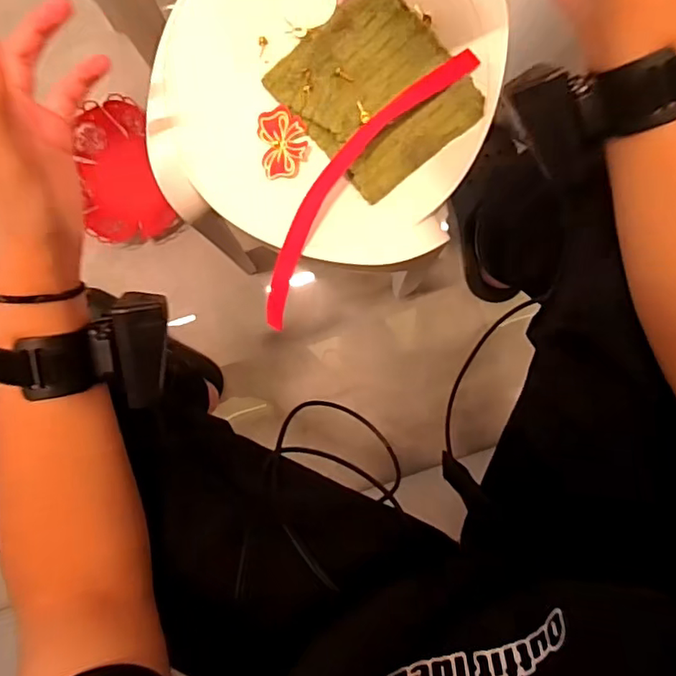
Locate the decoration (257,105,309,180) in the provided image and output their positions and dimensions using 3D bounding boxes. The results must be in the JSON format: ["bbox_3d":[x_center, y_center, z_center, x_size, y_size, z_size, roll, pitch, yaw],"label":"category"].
[{"bbox_3d":[-0.041,-0.147,0.426,0.036,0.005,0.051,-8,91,16],"label":"decoration"}]

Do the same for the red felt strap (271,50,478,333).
[{"bbox_3d":[0.011,-0.118,0.439,0.040,0.067,0.253,38,94,-2],"label":"red felt strap"}]

